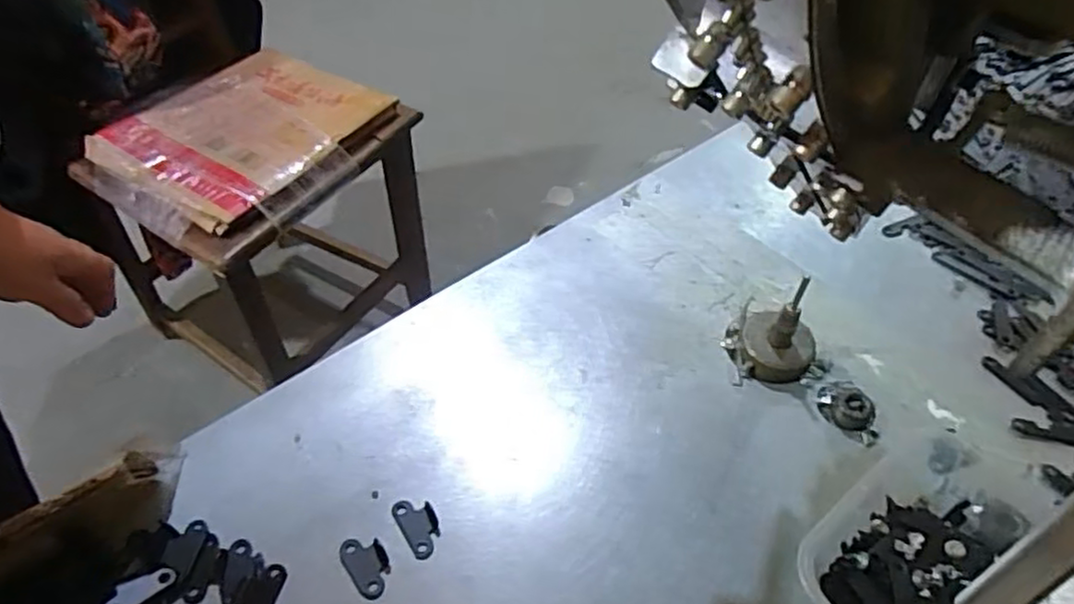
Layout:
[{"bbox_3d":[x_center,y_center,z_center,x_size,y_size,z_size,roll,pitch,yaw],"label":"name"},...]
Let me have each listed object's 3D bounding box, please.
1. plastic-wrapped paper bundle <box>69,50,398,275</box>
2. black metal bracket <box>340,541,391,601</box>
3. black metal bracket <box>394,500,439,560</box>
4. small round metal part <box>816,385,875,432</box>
[{"bbox_3d":[-0.436,-0.240,1.016,0.314,0.059,0.362,27,54,20],"label":"plastic-wrapped paper bundle"},{"bbox_3d":[-0.075,0.116,0.306,0.017,0.004,0.029,-30,56,-22],"label":"black metal bracket"},{"bbox_3d":[-0.054,0.102,0.317,0.017,0.004,0.029,-26,55,-20],"label":"black metal bracket"},{"bbox_3d":[0.160,0.053,0.356,0.024,0.011,0.029,0,50,0],"label":"small round metal part"}]

